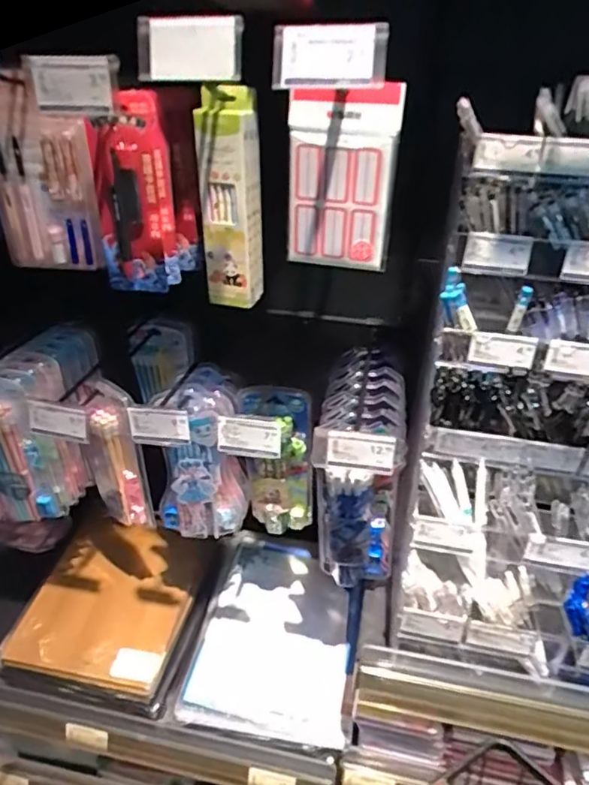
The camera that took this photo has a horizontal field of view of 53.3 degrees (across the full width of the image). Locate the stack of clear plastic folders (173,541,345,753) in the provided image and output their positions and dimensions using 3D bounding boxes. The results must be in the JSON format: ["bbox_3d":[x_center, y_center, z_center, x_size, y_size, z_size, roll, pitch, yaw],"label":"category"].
[{"bbox_3d":[-0.024,0.377,0.939,0.227,0.039,0.310,6,30,7],"label":"stack of clear plastic folders"}]

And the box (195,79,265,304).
[{"bbox_3d":[-0.064,-0.190,0.589,0.061,0.203,0.057,-1,30,-5],"label":"box"}]

